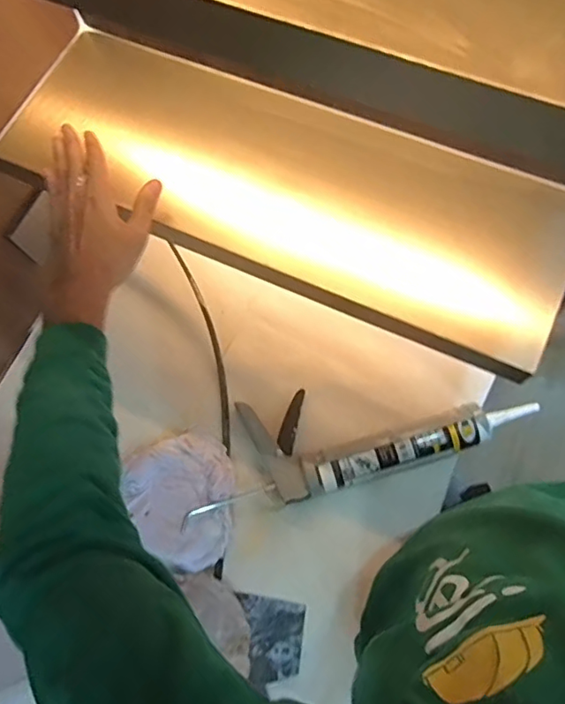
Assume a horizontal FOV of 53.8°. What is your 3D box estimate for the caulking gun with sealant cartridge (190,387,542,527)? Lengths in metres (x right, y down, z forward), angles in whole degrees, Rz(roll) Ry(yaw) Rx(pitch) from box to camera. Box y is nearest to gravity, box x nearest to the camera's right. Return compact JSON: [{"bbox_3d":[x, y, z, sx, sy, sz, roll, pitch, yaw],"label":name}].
[{"bbox_3d":[0.096,0.102,0.709,0.454,0.047,0.140,-10,70,-2],"label":"caulking gun with sealant cartridge"}]

